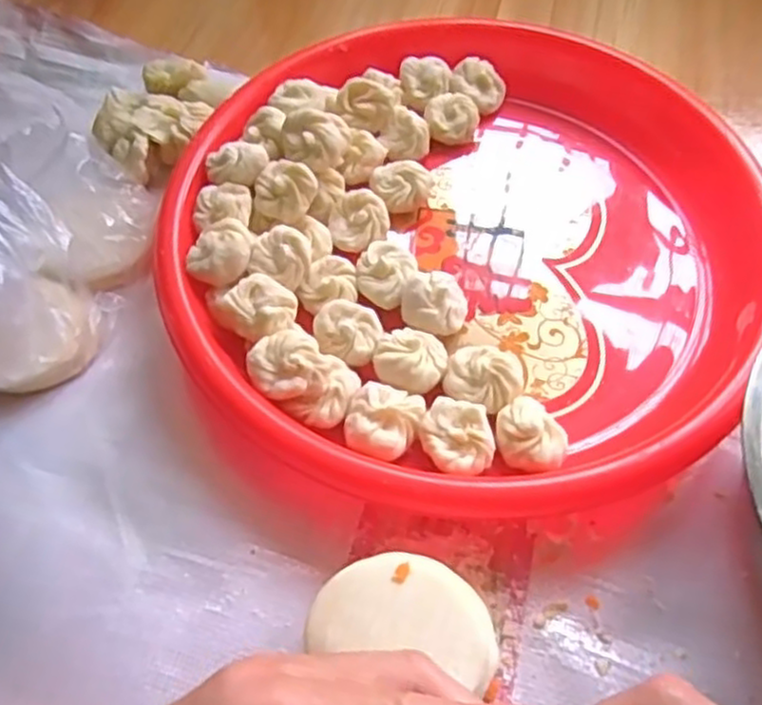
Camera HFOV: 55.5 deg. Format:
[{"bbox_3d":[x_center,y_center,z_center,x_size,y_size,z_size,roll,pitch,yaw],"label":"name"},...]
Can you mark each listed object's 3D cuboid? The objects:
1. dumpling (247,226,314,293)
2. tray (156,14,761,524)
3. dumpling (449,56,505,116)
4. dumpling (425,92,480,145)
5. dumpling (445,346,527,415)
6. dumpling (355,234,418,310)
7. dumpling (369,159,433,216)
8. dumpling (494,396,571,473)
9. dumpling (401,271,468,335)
[{"bbox_3d":[-0.047,-0.046,0.345,0.026,0.016,0.024,20,60,12],"label":"dumpling"},{"bbox_3d":[0.043,-0.064,0.368,0.294,0.041,0.305,3,58,2],"label":"tray"},{"bbox_3d":[0.058,-0.159,0.428,0.031,0.015,0.029,16,59,10],"label":"dumpling"},{"bbox_3d":[0.041,-0.134,0.413,0.029,0.013,0.027,-4,58,-2],"label":"dumpling"},{"bbox_3d":[0.047,0.013,0.329,0.034,0.022,0.027,20,60,12],"label":"dumpling"},{"bbox_3d":[0.002,-0.038,0.359,0.028,0.021,0.035,14,59,9],"label":"dumpling"},{"bbox_3d":[0.012,-0.088,0.388,0.029,0.018,0.027,0,58,0],"label":"dumpling"},{"bbox_3d":[0.064,0.038,0.312,0.027,0.023,0.033,-29,62,-17],"label":"dumpling"},{"bbox_3d":[0.026,-0.024,0.350,0.031,0.022,0.030,0,58,1],"label":"dumpling"}]

